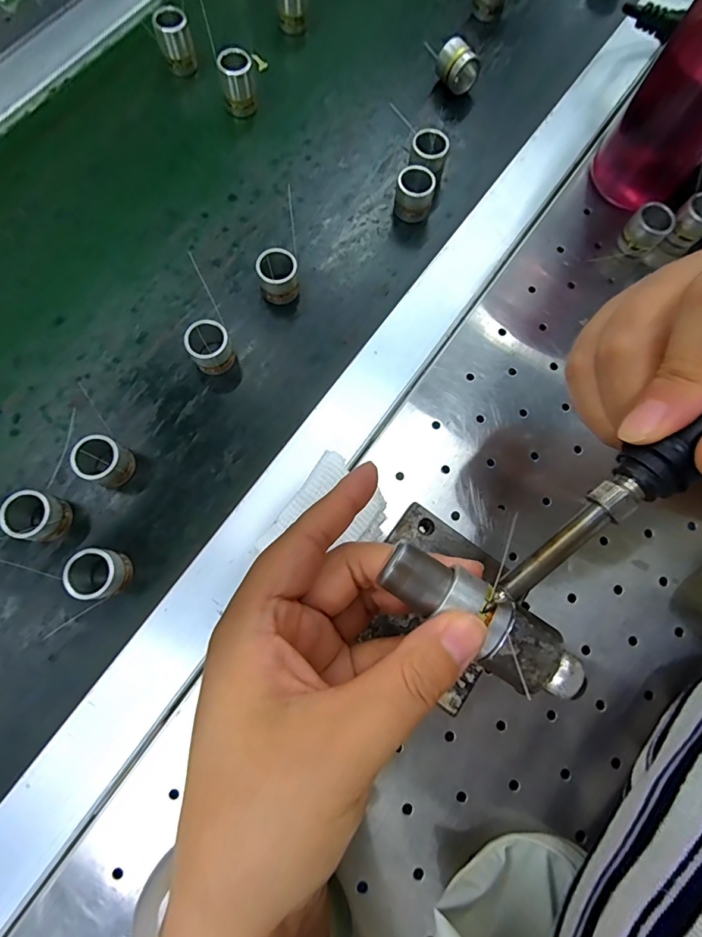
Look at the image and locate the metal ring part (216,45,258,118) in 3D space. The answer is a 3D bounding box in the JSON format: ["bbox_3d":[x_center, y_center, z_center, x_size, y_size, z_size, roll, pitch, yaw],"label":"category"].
[{"bbox_3d":[-0.079,-0.270,0.313,0.022,0.036,0.016,-13,76,-5],"label":"metal ring part"}]

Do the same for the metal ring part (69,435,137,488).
[{"bbox_3d":[-0.137,-0.003,0.249,0.025,0.026,0.025,0,75,-2],"label":"metal ring part"}]

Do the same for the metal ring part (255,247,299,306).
[{"bbox_3d":[-0.045,-0.119,0.280,0.024,0.026,0.022,0,75,-2],"label":"metal ring part"}]

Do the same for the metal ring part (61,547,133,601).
[{"bbox_3d":[-0.134,0.056,0.236,0.024,0.026,0.025,7,75,0],"label":"metal ring part"}]

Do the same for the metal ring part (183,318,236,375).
[{"bbox_3d":[-0.084,-0.073,0.266,0.024,0.029,0.027,-22,77,-7],"label":"metal ring part"}]

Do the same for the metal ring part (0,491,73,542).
[{"bbox_3d":[-0.170,0.027,0.243,0.026,0.025,0.024,0,75,-2],"label":"metal ring part"}]

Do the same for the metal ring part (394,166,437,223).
[{"bbox_3d":[0.042,-0.182,0.298,0.024,0.024,0.024,12,75,1],"label":"metal ring part"}]

